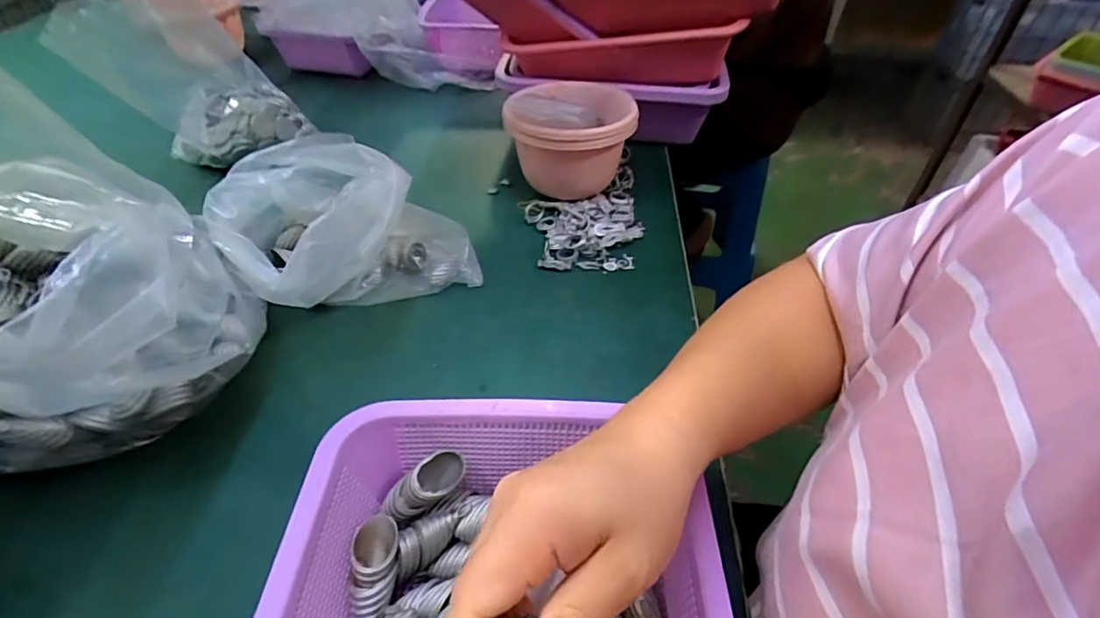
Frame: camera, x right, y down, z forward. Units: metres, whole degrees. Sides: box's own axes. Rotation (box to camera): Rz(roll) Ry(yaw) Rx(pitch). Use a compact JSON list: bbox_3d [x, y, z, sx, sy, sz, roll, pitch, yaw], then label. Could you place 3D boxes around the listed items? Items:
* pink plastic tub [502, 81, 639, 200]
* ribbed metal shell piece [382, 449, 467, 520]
[{"bbox_3d":[0.024,-0.191,0.618,0.138,0.113,0.132,4,44,4],"label":"pink plastic tub"},{"bbox_3d":[-0.081,0.112,0.342,0.057,0.020,0.026,-35,51,-3],"label":"ribbed metal shell piece"}]

